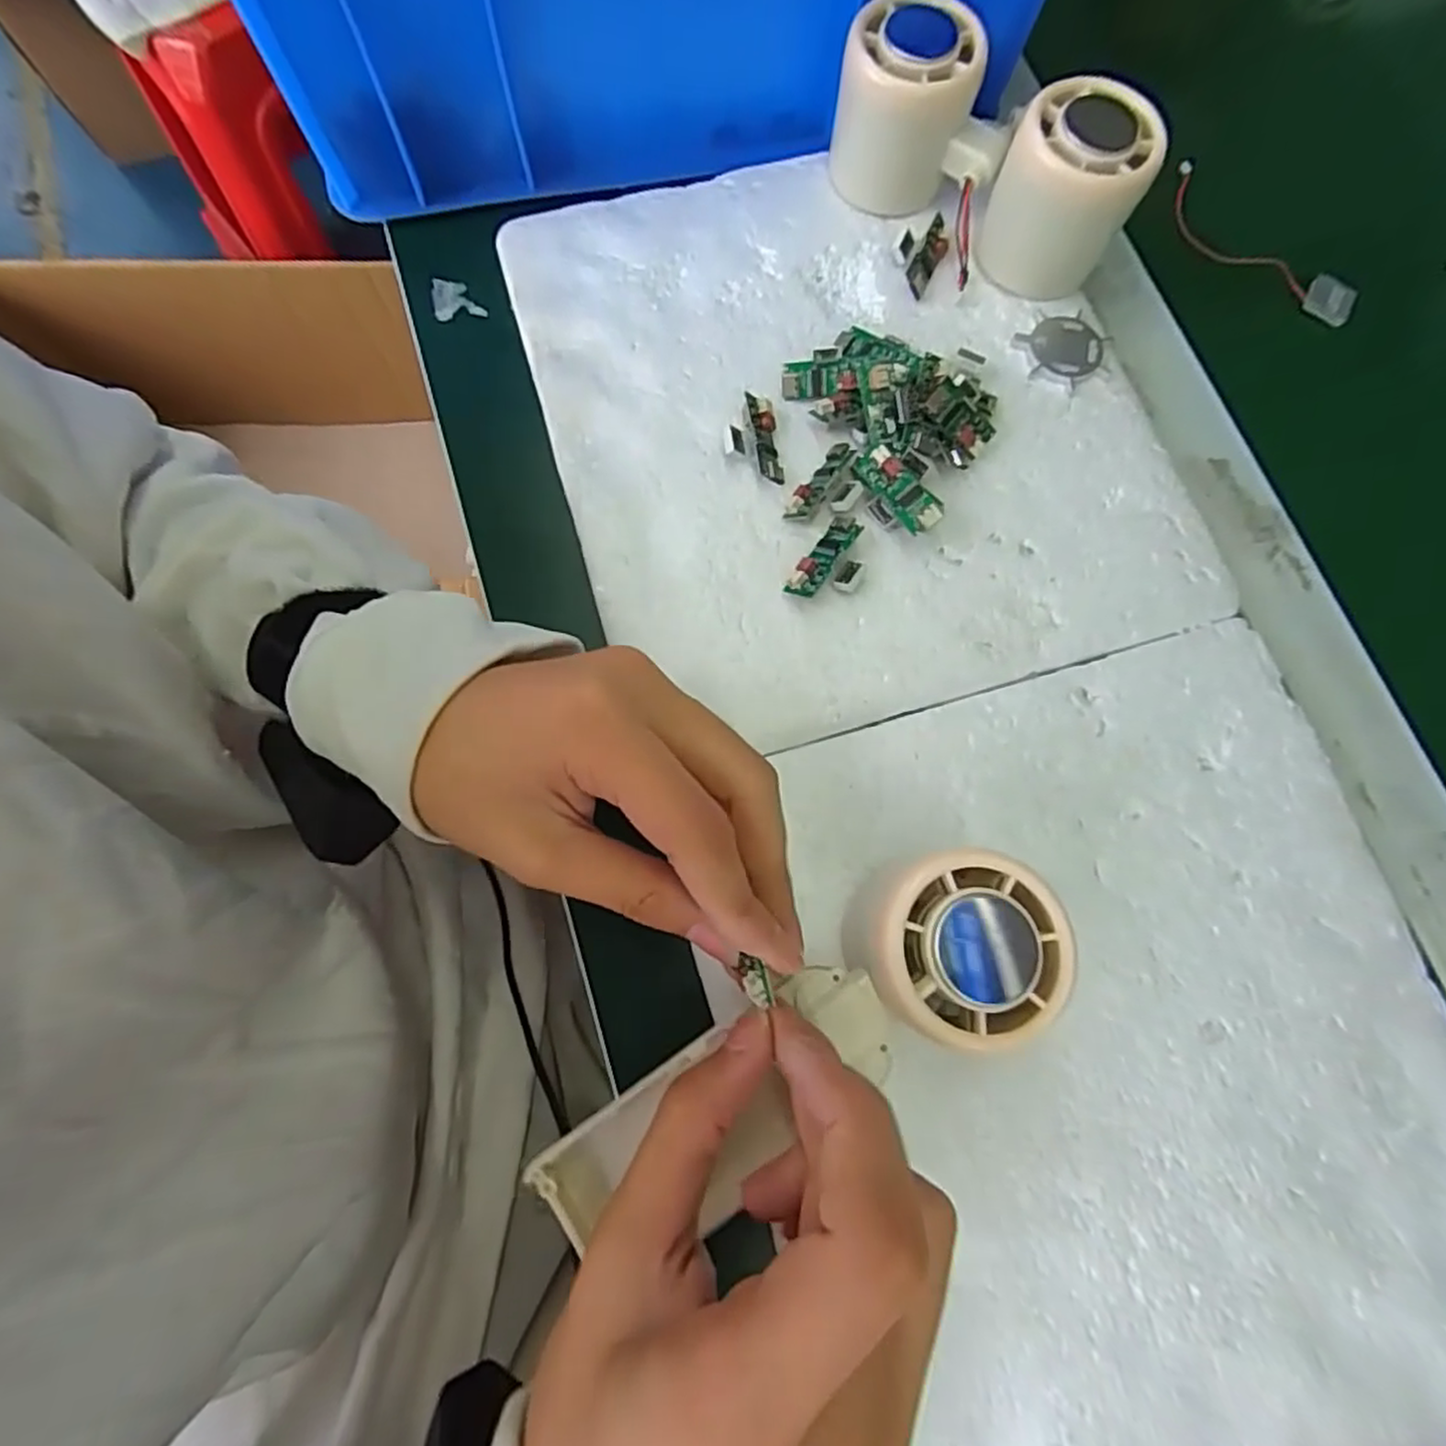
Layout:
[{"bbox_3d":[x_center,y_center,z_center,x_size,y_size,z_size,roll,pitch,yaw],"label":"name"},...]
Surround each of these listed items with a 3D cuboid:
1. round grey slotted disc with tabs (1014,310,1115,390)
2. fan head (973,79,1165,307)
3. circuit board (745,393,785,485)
[{"bbox_3d":[0.149,-0.164,0.307,0.038,0.006,0.033,12,75,2],"label":"round grey slotted disc with tabs"},{"bbox_3d":[0.143,-0.220,0.293,0.055,0.058,0.045,29,76,6],"label":"fan head"},{"bbox_3d":[0.017,-0.117,0.288,0.010,0.008,0.038,-8,76,-4],"label":"circuit board"}]

